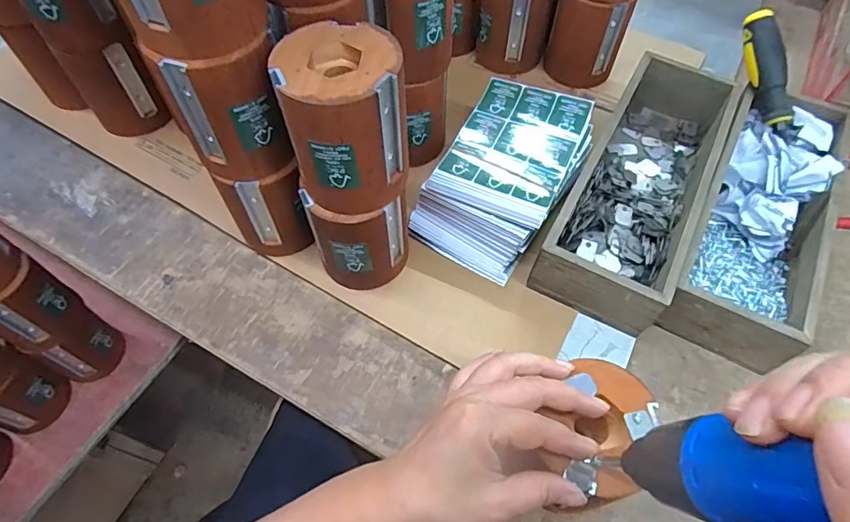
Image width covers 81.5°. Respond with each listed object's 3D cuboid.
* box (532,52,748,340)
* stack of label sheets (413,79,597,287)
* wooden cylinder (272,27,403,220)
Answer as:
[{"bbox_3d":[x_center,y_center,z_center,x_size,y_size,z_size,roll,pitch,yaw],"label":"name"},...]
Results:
[{"bbox_3d":[0.204,-0.076,0.463,0.102,0.069,0.297,26,63,15],"label":"box"},{"bbox_3d":[0.077,-0.080,0.465,0.114,0.065,0.177,27,63,15],"label":"stack of label sheets"},{"bbox_3d":[-0.051,-0.093,0.331,0.077,0.095,0.078,-11,60,-7],"label":"wooden cylinder"}]

